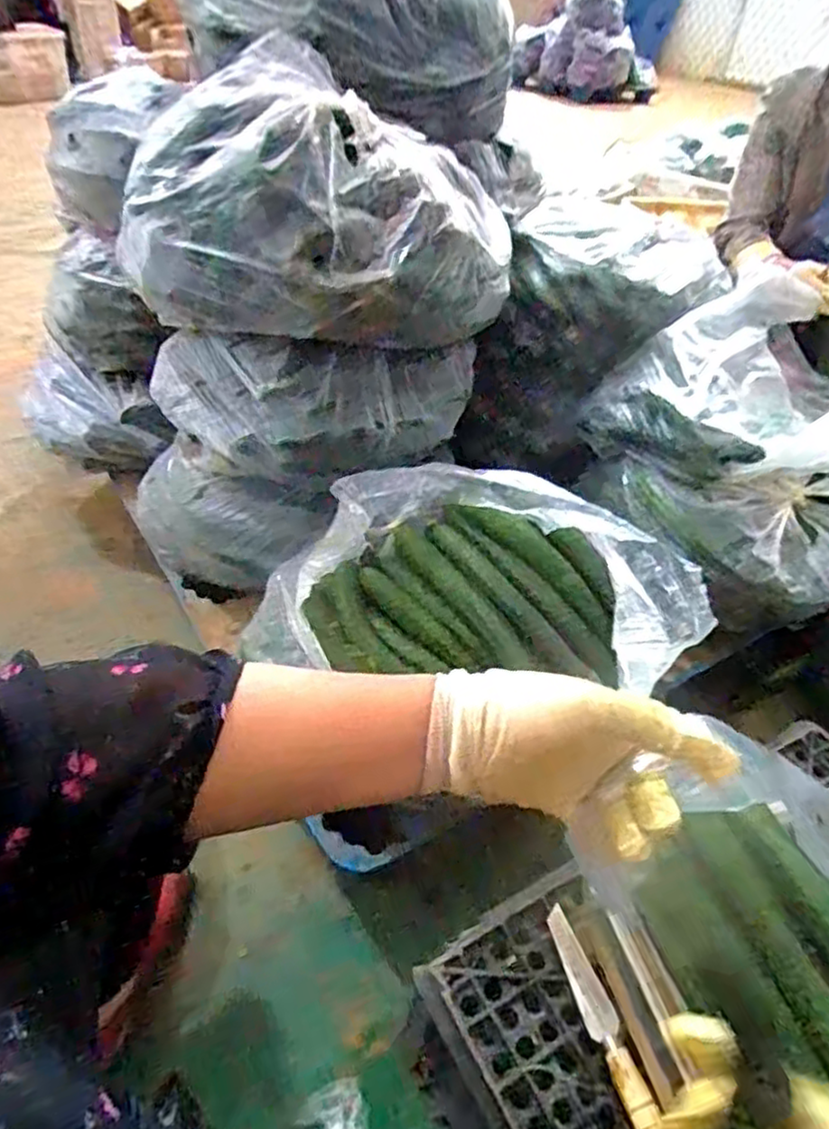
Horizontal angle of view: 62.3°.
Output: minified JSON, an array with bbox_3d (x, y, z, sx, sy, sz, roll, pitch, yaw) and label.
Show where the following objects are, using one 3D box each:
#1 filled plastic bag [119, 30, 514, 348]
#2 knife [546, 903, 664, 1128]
[{"bbox_3d":[-0.125,-0.467,0.895,0.494,0.251,0.294,9,42,4],"label":"filled plastic bag"},{"bbox_3d":[0.165,0.399,0.592,0.024,0.018,0.200,-9,44,-15],"label":"knife"}]

